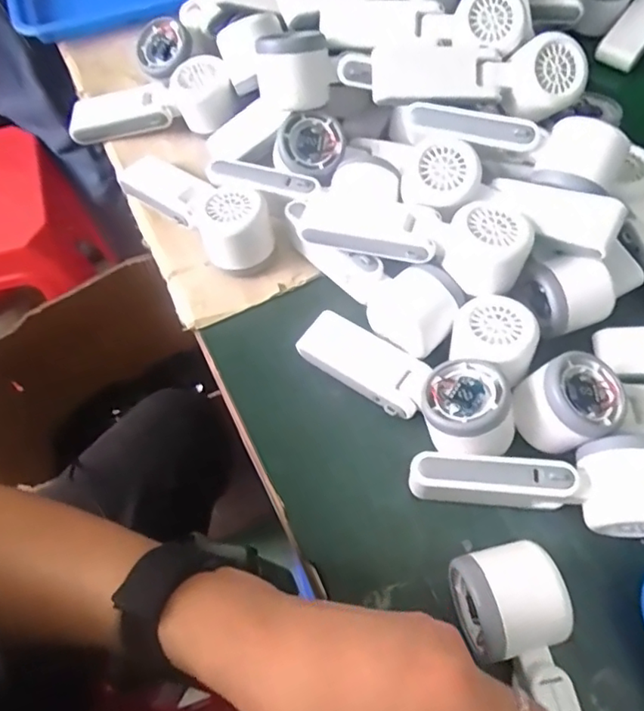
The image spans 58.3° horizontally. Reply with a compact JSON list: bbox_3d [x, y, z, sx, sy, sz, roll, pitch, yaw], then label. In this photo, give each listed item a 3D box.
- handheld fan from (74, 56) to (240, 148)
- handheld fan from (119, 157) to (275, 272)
[{"bbox_3d":[-0.164,-0.253,0.583,0.184,0.046,0.062,-4,60,19],"label":"handheld fan"},{"bbox_3d":[-0.105,-0.128,0.499,0.168,0.054,0.058,35,67,31],"label":"handheld fan"}]

